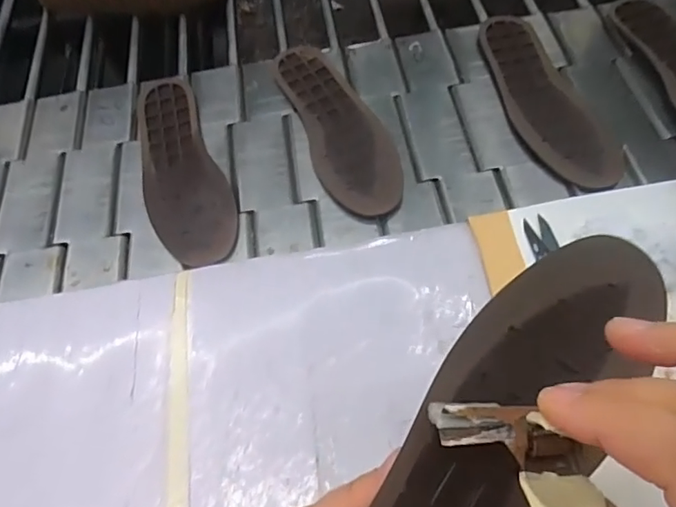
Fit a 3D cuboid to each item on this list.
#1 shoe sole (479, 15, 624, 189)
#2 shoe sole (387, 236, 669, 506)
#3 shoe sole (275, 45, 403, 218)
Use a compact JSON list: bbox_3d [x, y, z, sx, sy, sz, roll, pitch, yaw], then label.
[{"bbox_3d":[0.219,-0.172,0.581,0.080,0.018,0.257,-12,54,-5],"label":"shoe sole"},{"bbox_3d":[0.055,0.096,0.232,0.073,0.013,0.254,39,79,-8],"label":"shoe sole"},{"bbox_3d":[-0.002,-0.145,0.587,0.079,0.015,0.260,-19,55,-9],"label":"shoe sole"}]

